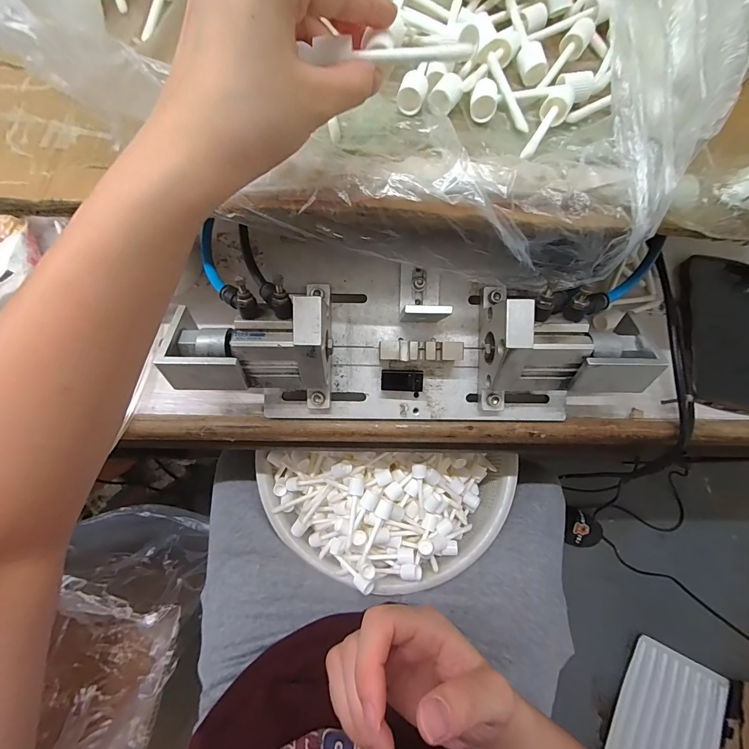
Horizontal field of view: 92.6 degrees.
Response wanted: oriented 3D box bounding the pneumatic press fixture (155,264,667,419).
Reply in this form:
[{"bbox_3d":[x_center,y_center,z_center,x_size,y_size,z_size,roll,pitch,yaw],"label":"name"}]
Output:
[{"bbox_3d":[0.028,-0.031,0.311,0.375,0.102,0.128,1,75,-1],"label":"pneumatic press fixture"}]

